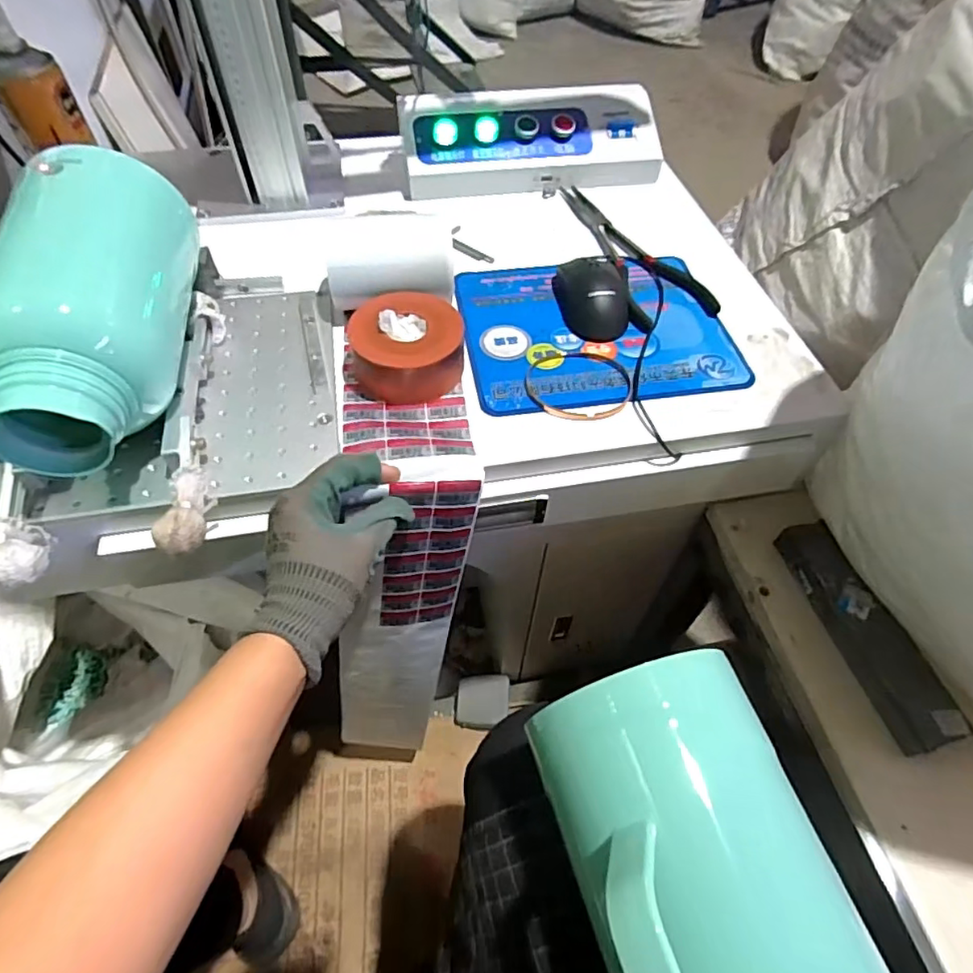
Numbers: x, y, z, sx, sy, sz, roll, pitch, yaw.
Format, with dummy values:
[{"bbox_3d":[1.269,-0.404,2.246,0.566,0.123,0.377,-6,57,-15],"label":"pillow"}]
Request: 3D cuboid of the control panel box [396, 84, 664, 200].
[{"bbox_3d":[0.055,-0.423,0.707,0.314,0.069,0.120,-10,55,-8],"label":"control panel box"}]

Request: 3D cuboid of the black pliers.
[{"bbox_3d":[0.137,-0.259,0.629,0.087,0.011,0.261,-20,57,-15],"label":"black pliers"}]

